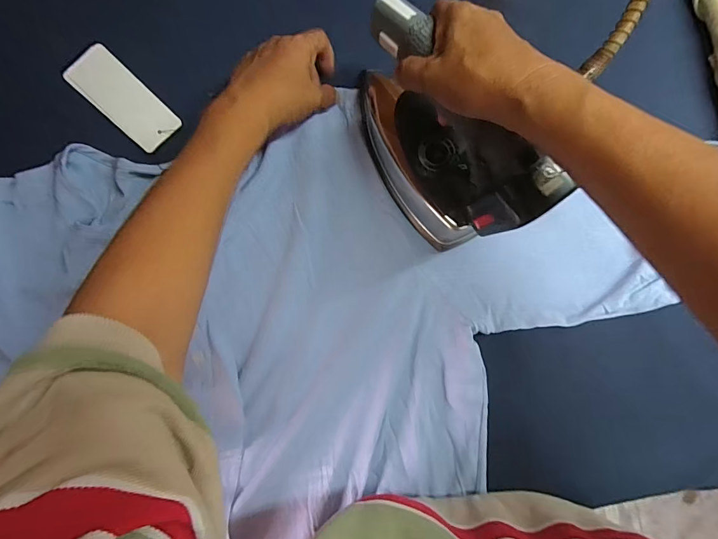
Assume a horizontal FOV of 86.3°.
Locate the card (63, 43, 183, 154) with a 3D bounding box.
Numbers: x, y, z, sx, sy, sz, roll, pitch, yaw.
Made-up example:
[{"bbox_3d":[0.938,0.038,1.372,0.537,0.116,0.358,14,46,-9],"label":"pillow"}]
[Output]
[{"bbox_3d":[-0.233,-0.169,0.380,0.115,0.010,0.049,43,84,-1],"label":"card"}]

